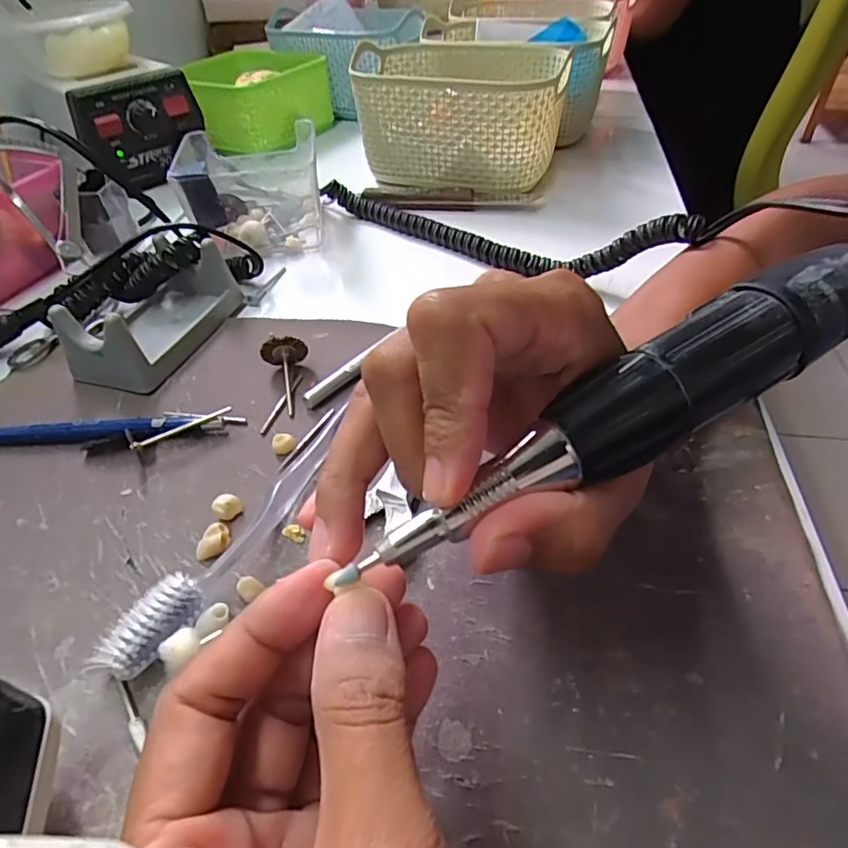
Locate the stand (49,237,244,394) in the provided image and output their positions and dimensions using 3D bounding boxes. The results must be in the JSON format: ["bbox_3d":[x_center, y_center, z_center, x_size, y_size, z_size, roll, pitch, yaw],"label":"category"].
[{"bbox_3d":[-0.159,-0.065,0.315,0.063,0.037,0.096,8,46,12],"label":"stand"}]

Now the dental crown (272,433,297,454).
[{"bbox_3d":[-0.065,0.009,0.256,0.010,0.007,0.007,-16,46,-13],"label":"dental crown"}]

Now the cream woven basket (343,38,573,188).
[{"bbox_3d":[0.032,-0.261,0.470,0.172,0.085,0.137,18,49,20],"label":"cream woven basket"}]

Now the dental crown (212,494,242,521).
[{"bbox_3d":[-0.082,0.035,0.230,0.008,0.008,0.010,24,51,25],"label":"dental crown"}]

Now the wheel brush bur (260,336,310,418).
[{"bbox_3d":[-0.068,-0.027,0.282,0.023,0.022,0.040,-16,46,-13],"label":"wheel brush bur"}]

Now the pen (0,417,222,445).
[{"bbox_3d":[-0.163,0.004,0.266,0.132,0.010,0.011,-2,45,1],"label":"pen"}]

